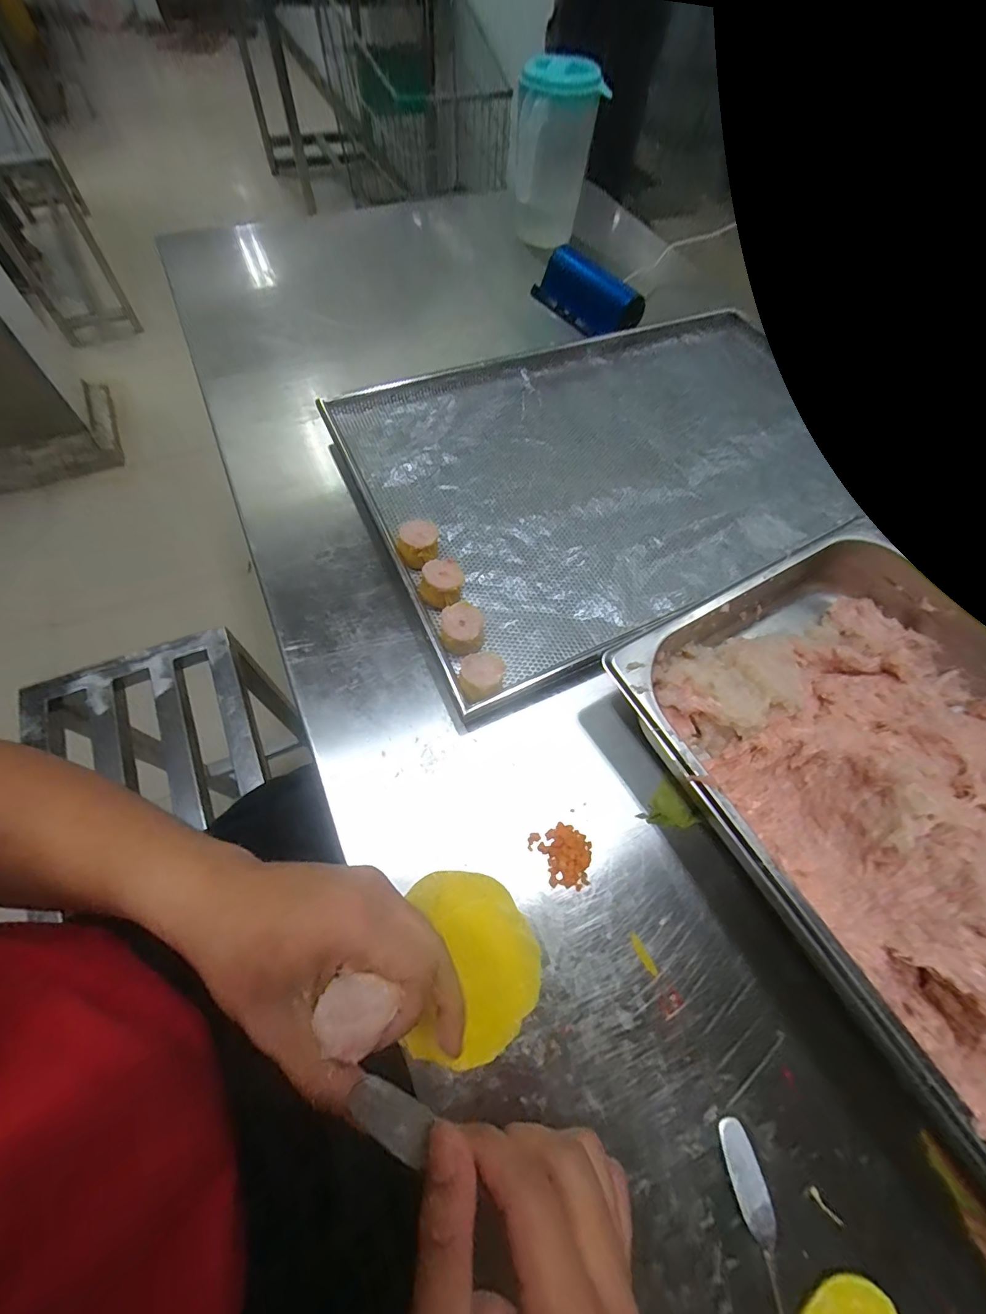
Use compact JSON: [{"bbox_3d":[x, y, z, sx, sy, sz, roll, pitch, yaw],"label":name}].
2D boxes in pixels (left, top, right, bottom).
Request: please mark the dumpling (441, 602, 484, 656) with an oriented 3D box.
[{"bbox_3d":[-0.027,-0.023,0.415,0.036,0.031,0.042,-2,64,-4],"label":"dumpling"}]

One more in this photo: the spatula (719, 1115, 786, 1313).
[{"bbox_3d":[0.157,0.345,0.253,0.017,0.007,0.136,-8,64,-7],"label":"spatula"}]

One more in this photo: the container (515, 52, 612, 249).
[{"bbox_3d":[0.094,-0.756,0.710,0.122,0.193,0.095,2,63,-2],"label":"container"}]

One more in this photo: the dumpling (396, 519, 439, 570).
[{"bbox_3d":[-0.072,-0.106,0.447,0.037,0.034,0.040,-2,64,-5],"label":"dumpling"}]

